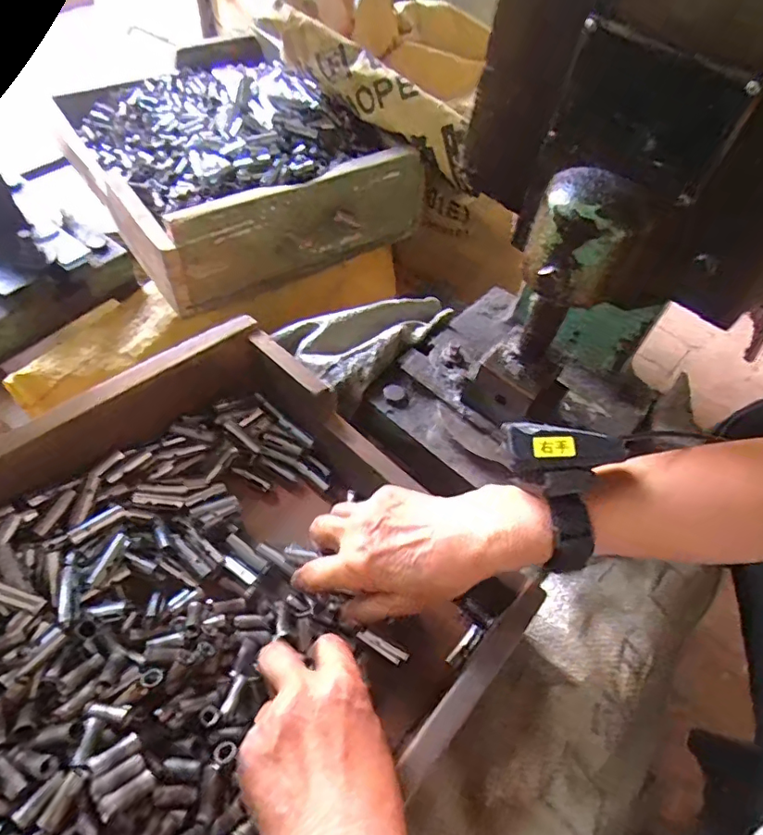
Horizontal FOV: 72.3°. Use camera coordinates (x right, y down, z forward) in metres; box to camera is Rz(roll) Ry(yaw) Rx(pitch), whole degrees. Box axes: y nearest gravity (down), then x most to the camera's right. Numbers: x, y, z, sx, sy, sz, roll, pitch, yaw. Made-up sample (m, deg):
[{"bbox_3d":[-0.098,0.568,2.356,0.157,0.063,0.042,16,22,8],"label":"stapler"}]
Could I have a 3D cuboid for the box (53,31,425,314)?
[{"bbox_3d":[-0.206,-0.350,0.691,0.325,0.156,0.429,-24,53,-25],"label":"box"}]

